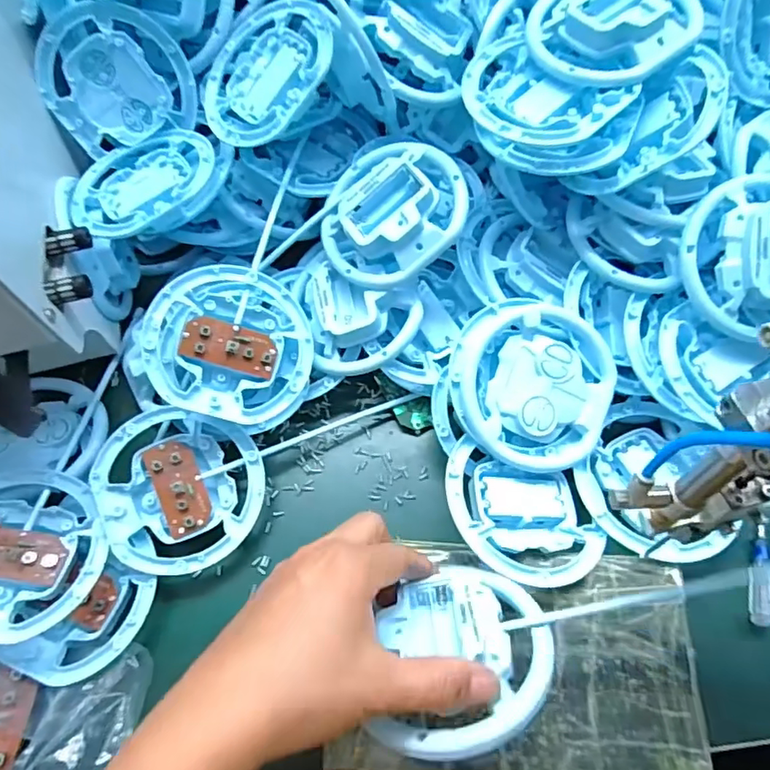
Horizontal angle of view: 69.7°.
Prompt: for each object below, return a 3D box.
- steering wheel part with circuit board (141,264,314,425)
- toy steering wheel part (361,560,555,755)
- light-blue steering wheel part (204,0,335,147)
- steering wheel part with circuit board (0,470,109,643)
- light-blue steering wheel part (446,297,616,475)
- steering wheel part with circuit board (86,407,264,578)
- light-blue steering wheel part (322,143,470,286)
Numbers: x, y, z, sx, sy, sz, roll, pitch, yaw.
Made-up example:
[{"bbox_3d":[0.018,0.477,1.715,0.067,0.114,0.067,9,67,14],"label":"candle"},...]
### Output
[{"bbox_3d":[-0.102,-0.027,0.368,0.104,0.016,0.099,3,80,-20],"label":"steering wheel part with circuit board"},{"bbox_3d":[0.039,0.127,0.266,0.081,0.022,0.092,-3,35,1],"label":"toy steering wheel part"},{"bbox_3d":[-0.083,-0.218,0.387,0.105,0.012,0.099,-5,79,27],"label":"light-blue steering wheel part"},{"bbox_3d":[-0.224,0.102,0.334,0.100,0.022,0.100,6,54,-8],"label":"steering wheel part with circuit board"},{"bbox_3d":[0.092,-0.003,0.356,0.104,0.020,0.104,1,82,-6],"label":"light-blue steering wheel part"},{"bbox_3d":[-0.133,0.067,0.365,0.103,0.022,0.103,3,73,-9],"label":"steering wheel part with circuit board"},{"bbox_3d":[0.001,-0.119,0.374,0.101,0.025,0.101,-4,78,20],"label":"light-blue steering wheel part"}]

